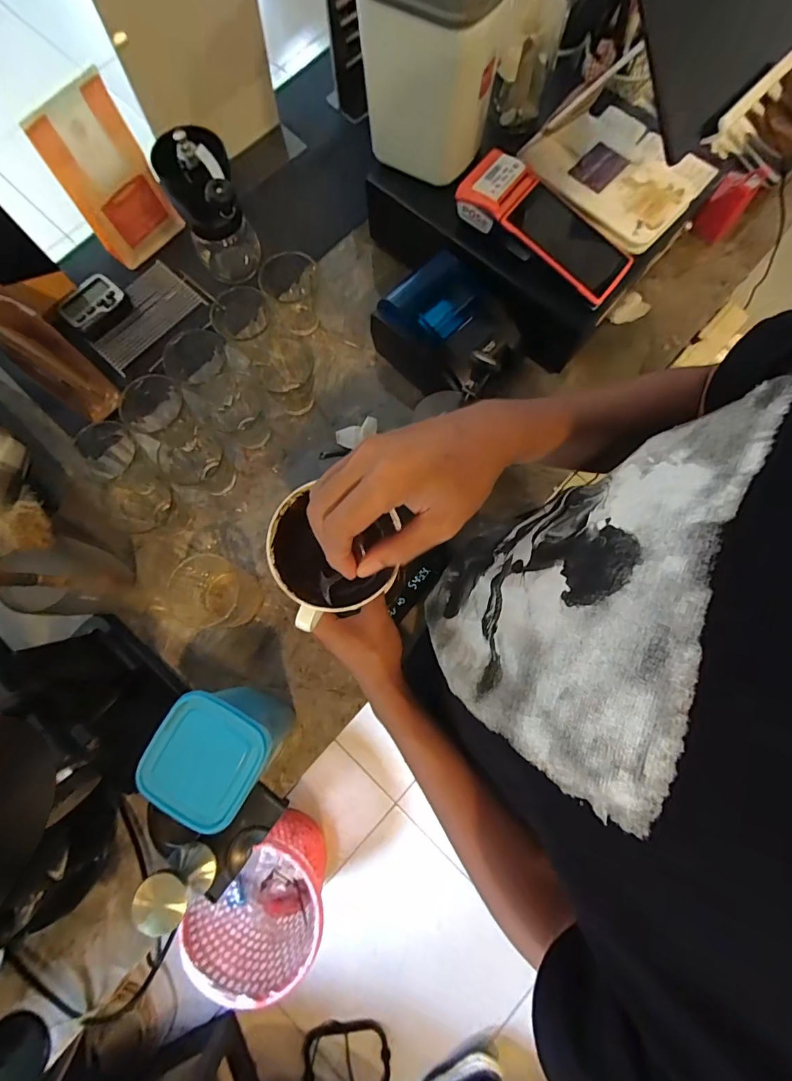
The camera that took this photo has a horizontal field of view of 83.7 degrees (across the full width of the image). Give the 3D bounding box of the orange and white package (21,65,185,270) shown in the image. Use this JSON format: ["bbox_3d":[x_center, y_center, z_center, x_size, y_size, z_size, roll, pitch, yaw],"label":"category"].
[{"bbox_3d":[-0.379,-0.480,0.594,0.047,0.172,0.116,42,82,8],"label":"orange and white package"}]

